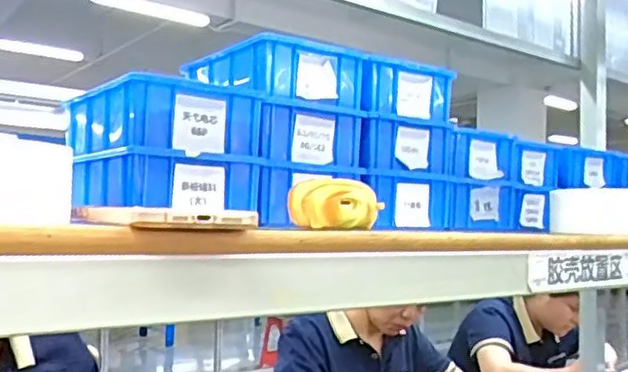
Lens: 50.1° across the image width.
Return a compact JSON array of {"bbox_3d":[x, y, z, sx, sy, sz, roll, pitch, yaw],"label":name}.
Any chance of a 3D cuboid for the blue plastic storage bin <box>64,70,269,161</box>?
[{"bbox_3d":[-0.146,-0.060,0.630,0.140,0.064,0.147,4,-4,-40],"label":"blue plastic storage bin"}]

